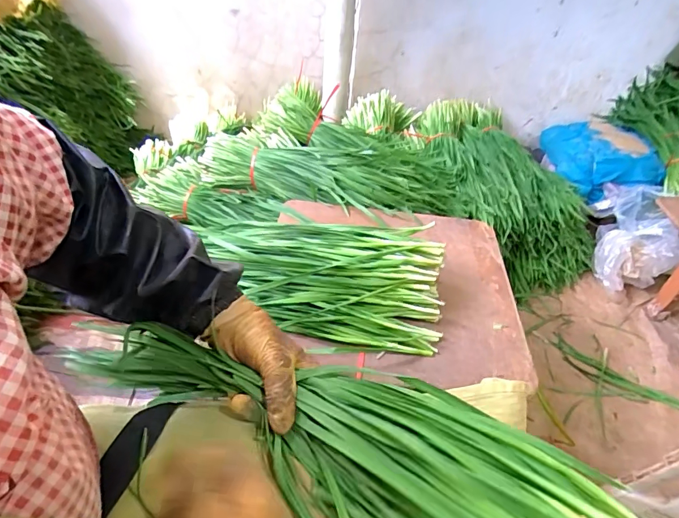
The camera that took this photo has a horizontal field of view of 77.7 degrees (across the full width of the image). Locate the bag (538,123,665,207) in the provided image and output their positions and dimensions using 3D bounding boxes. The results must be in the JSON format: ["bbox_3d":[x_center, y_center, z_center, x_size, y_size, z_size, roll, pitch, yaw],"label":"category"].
[{"bbox_3d":[0.768,-0.300,1.251,0.299,0.117,0.280,-6,45,-12],"label":"bag"}]

